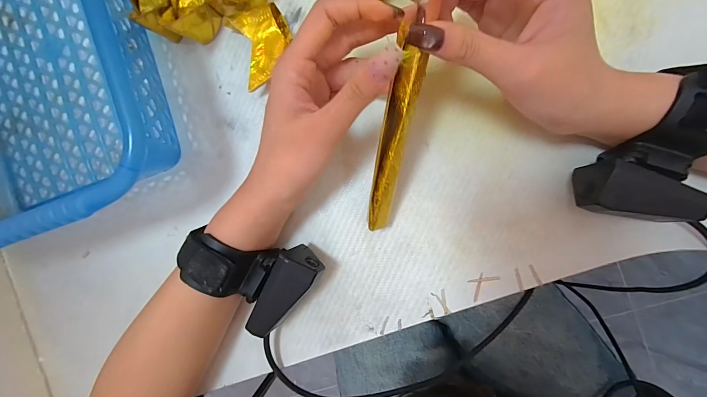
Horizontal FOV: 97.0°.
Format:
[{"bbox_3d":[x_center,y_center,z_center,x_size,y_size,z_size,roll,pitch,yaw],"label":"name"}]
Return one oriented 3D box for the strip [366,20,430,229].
[{"bbox_3d":[0.024,-0.033,0.196,0.017,0.009,0.126,12,121,6],"label":"strip"}]

